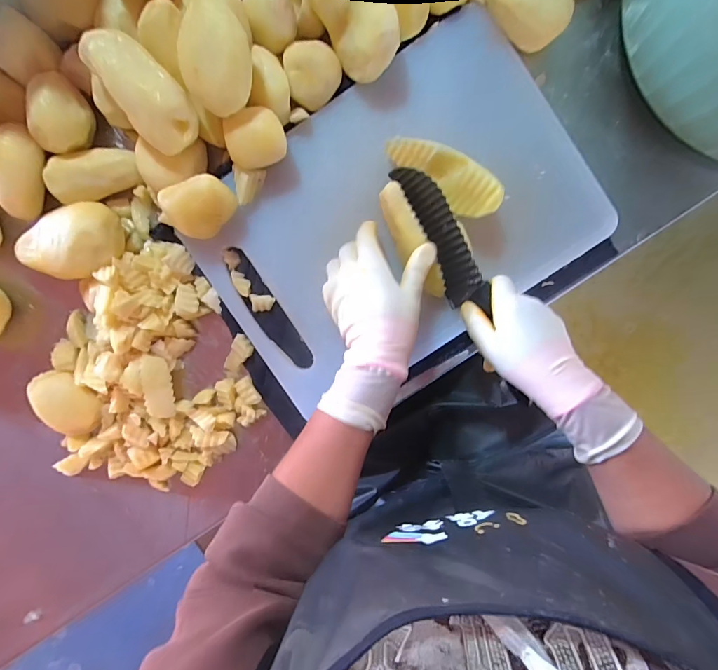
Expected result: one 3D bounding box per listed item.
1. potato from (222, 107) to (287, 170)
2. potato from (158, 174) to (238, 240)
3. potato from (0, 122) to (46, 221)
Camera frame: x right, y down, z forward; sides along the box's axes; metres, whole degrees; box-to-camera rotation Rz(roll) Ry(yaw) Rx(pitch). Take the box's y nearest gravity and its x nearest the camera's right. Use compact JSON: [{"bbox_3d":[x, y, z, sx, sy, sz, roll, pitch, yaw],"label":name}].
[{"bbox_3d":[-0.099,-0.190,0.384,0.057,0.047,0.050,-18,97,5],"label":"potato"},{"bbox_3d":[-0.156,-0.123,0.386,0.065,0.053,0.047,-22,97,6],"label":"potato"},{"bbox_3d":[-0.344,-0.163,0.397,0.033,0.029,0.089,14,111,-3],"label":"potato"}]

